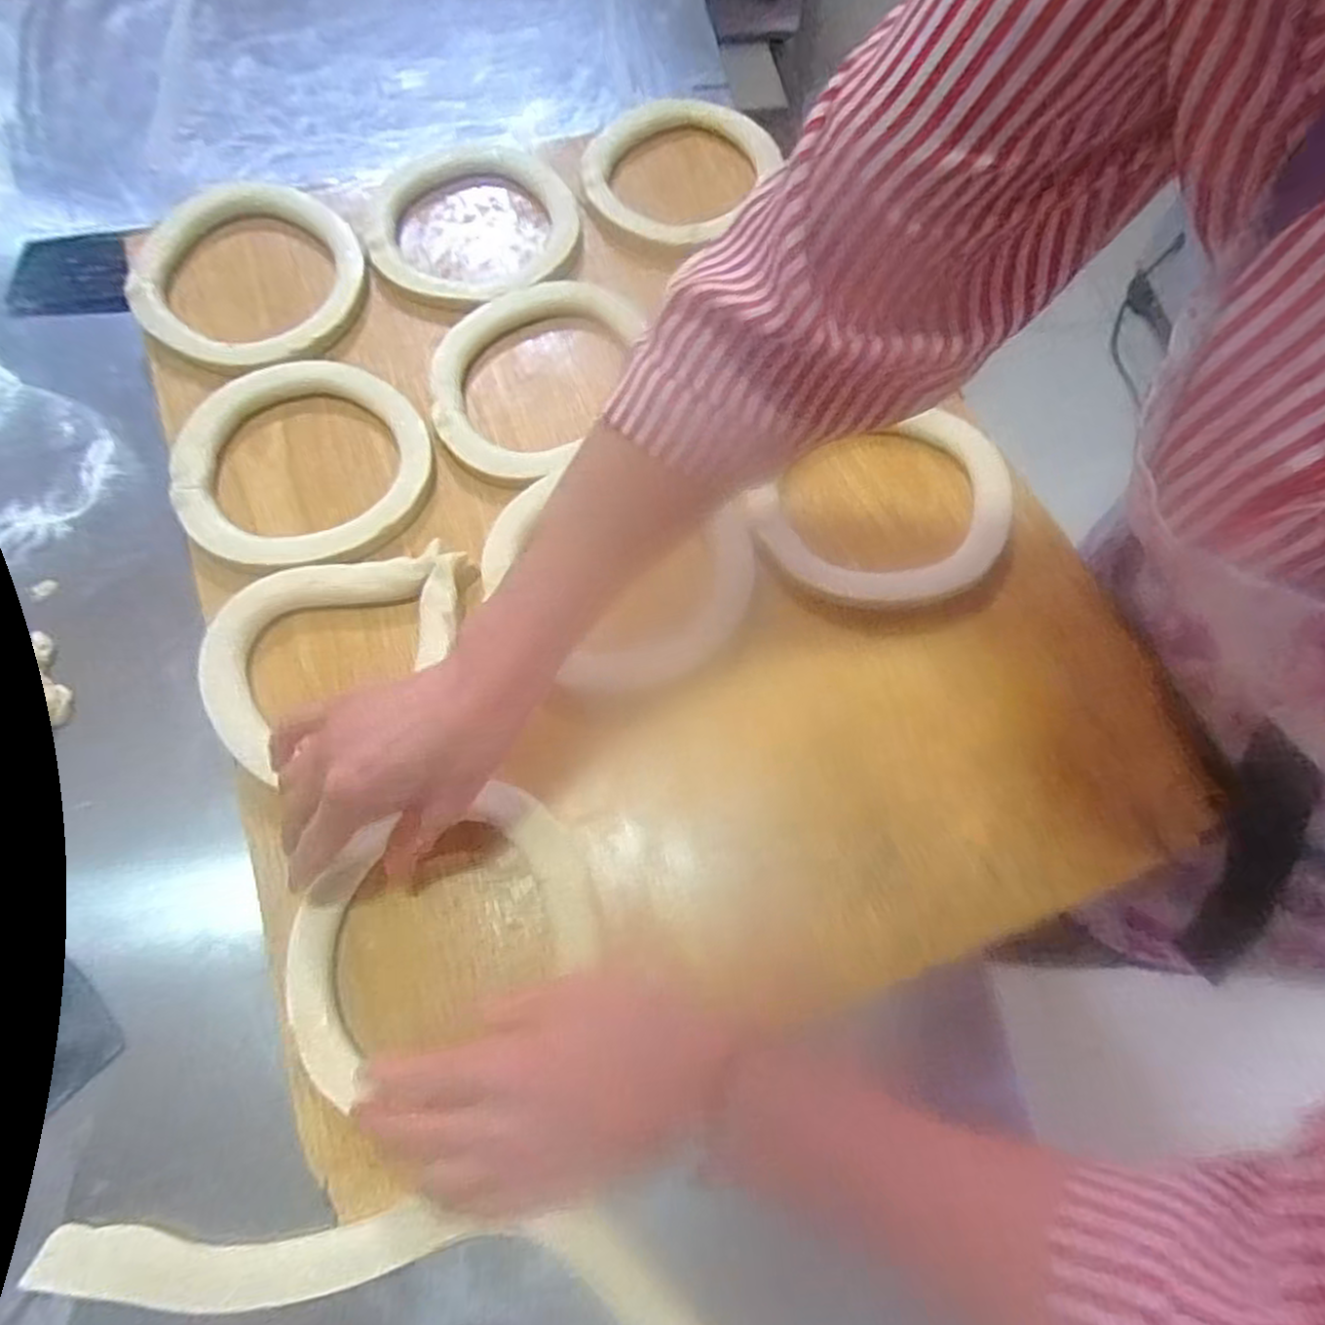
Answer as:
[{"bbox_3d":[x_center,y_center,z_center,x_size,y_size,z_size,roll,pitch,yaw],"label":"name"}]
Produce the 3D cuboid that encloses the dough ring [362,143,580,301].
[{"bbox_3d":[-0.155,-0.366,0.601,0.164,0.023,0.185,-9,67,-2],"label":"dough ring"}]

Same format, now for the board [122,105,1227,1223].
[{"bbox_3d":[-0.052,-0.122,0.499,0.504,0.028,0.686,-22,67,-7],"label":"board"}]

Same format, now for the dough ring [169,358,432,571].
[{"bbox_3d":[-0.245,-0.139,0.510,0.162,0.020,0.165,-1,67,2],"label":"dough ring"}]

